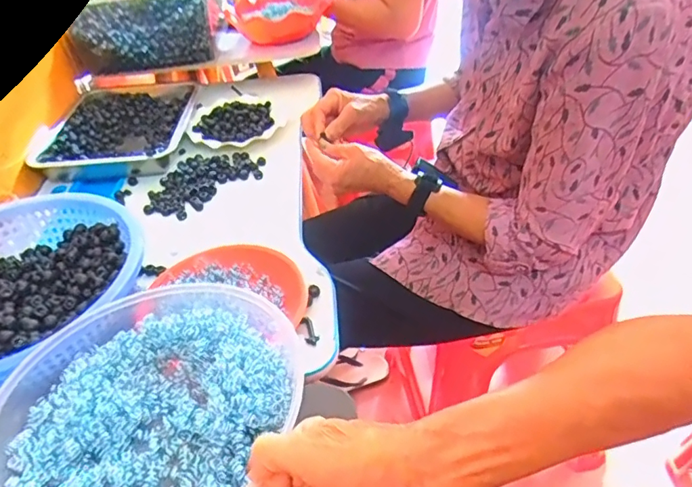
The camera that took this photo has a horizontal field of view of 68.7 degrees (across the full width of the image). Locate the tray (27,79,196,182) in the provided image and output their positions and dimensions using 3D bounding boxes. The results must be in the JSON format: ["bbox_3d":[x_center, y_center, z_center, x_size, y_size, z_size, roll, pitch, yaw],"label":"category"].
[{"bbox_3d":[-0.411,-0.217,0.925,0.242,0.038,0.317,-3,41,2],"label":"tray"}]

